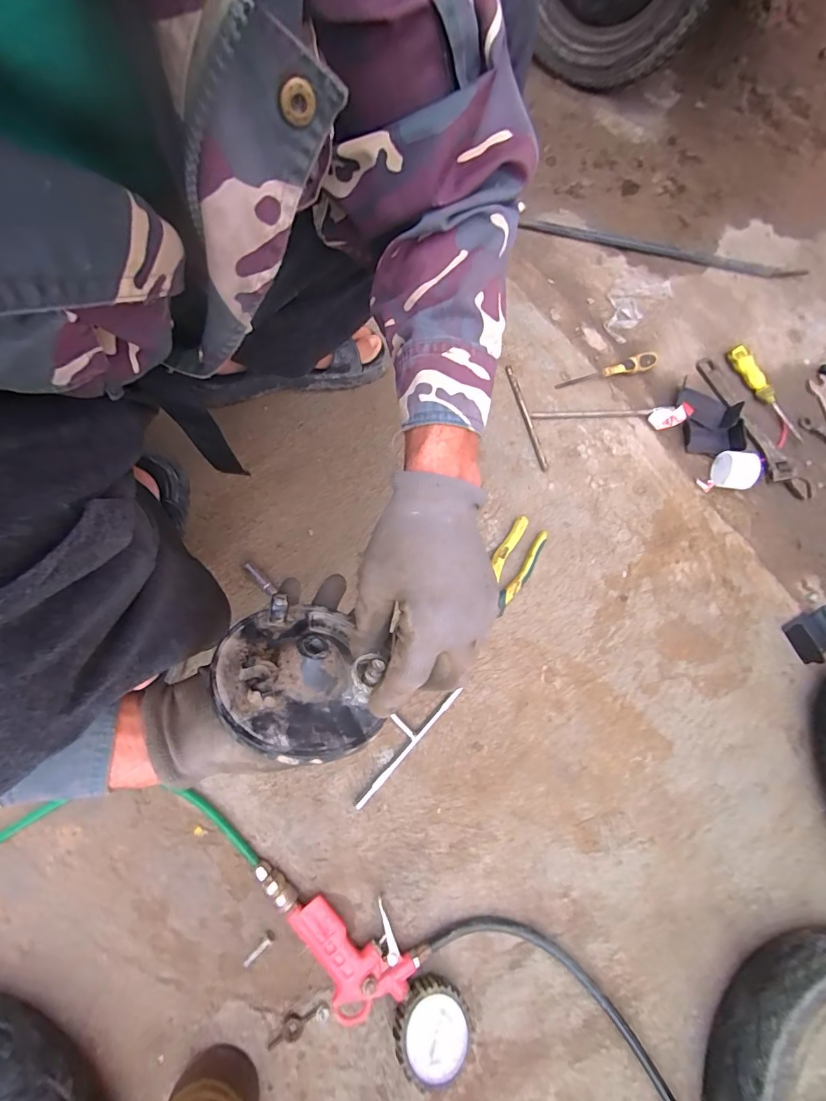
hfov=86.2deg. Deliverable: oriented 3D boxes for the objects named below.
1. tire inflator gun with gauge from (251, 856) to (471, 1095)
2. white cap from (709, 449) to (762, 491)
[{"bbox_3d":[-0.054,0.391,0.422,0.243,0.040,0.079,40,80,7],"label":"tire inflator gun with gauge"},{"bbox_3d":[0.521,-0.127,0.717,0.056,0.046,0.059,9,78,1],"label":"white cap"}]

